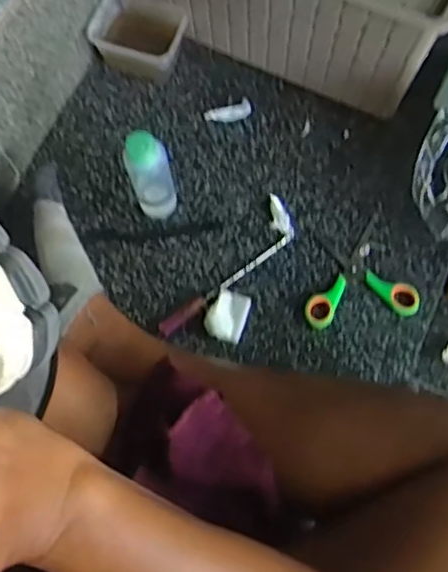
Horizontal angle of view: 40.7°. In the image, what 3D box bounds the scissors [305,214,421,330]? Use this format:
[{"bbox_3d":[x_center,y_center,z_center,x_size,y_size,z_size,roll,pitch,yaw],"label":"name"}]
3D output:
[{"bbox_3d":[0.146,-0.016,0.674,0.122,0.012,0.115,-8,72,-1],"label":"scissors"}]

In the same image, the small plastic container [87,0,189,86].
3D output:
[{"bbox_3d":[-0.103,-0.304,0.744,0.107,0.056,0.088,25,75,9],"label":"small plastic container"}]

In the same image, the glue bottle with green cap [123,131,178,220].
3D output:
[{"bbox_3d":[-0.078,-0.117,0.642,0.047,0.139,0.041,-16,73,-3],"label":"glue bottle with green cap"}]

